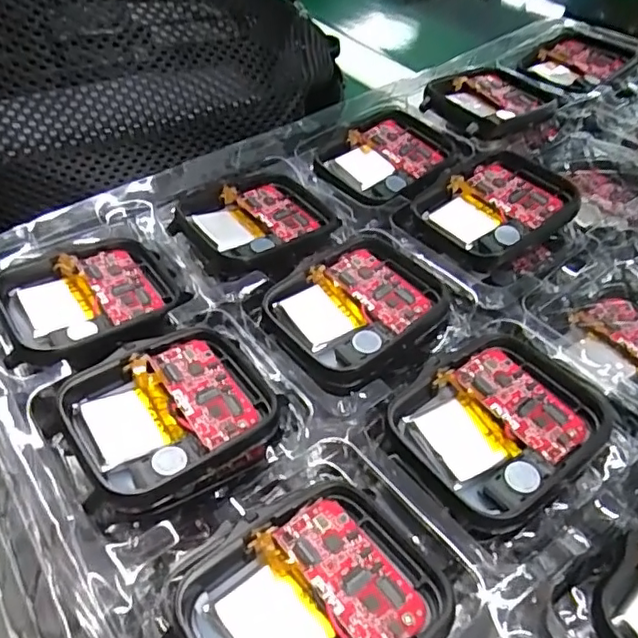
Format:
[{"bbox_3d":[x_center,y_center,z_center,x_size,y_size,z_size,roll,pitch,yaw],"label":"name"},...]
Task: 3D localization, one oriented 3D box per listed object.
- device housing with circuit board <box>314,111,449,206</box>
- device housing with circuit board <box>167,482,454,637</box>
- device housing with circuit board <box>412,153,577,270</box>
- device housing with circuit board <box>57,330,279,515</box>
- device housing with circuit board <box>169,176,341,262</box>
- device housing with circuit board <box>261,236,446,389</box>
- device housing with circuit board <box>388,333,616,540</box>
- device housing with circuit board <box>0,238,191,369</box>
[{"bbox_3d":[0.023,-0.057,0.211,0.043,0.009,0.040,-33,55,-29],"label":"device housing with circuit board"},{"bbox_3d":[-0.001,0.052,0.109,0.045,0.005,0.039,-30,54,-27],"label":"device housing with circuit board"},{"bbox_3d":[0.056,-0.035,0.185,0.046,0.011,0.037,-26,52,-24],"label":"device housing with circuit board"},{"bbox_3d":[-0.034,0.021,0.137,0.044,0.007,0.041,-24,51,-22],"label":"device housing with circuit board"},{"bbox_3d":[-0.020,-0.031,0.188,0.044,0.006,0.038,-26,52,-24],"label":"device housing with circuit board"},{"bbox_3d":[0.011,-0.003,0.161,0.045,0.005,0.043,-28,53,-25],"label":"device housing with circuit board"},{"bbox_3d":[0.040,0.024,0.136,0.046,0.005,0.039,-25,52,-24],"label":"device housing with circuit board"},{"bbox_3d":[-0.063,-0.006,0.164,0.046,0.007,0.037,-24,52,-23],"label":"device housing with circuit board"}]

